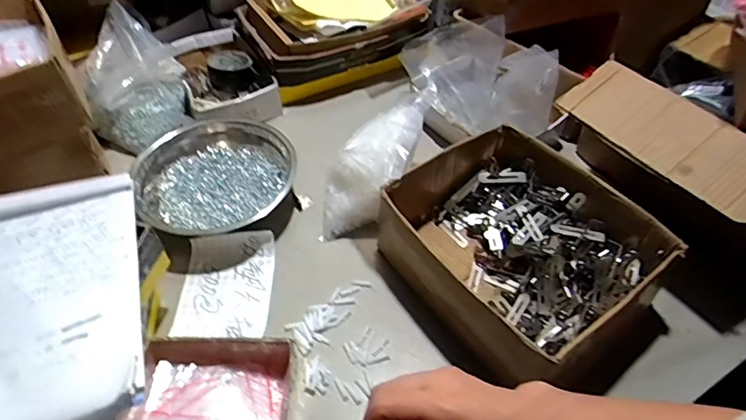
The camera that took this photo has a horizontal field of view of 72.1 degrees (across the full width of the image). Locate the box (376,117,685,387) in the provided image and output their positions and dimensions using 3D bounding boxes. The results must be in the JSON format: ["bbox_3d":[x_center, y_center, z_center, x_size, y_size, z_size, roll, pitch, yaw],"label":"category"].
[{"bbox_3d":[0.202,0.064,0.703,0.272,0.148,0.337,-28,54,-23],"label":"box"}]

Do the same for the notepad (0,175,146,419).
[{"bbox_3d":[-0.359,0.089,0.531,0.222,0.013,0.301,-14,50,-12],"label":"notepad"}]

